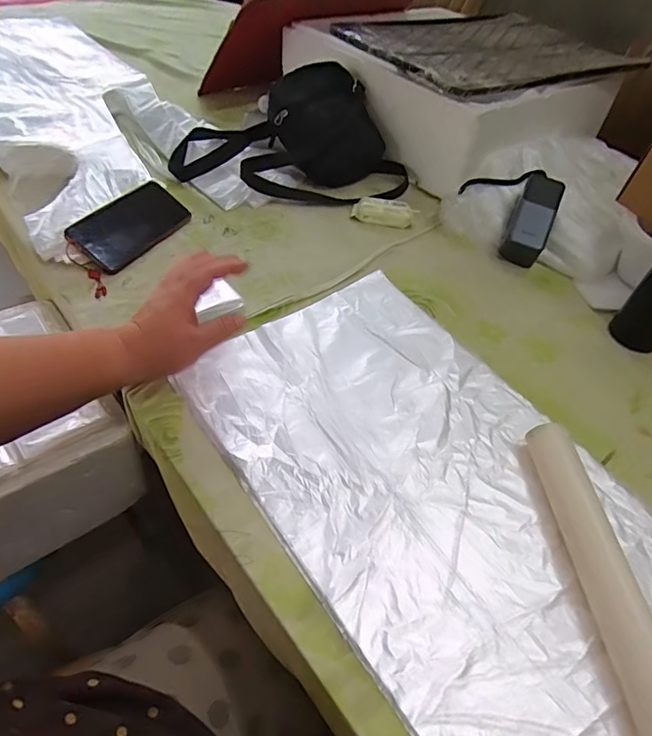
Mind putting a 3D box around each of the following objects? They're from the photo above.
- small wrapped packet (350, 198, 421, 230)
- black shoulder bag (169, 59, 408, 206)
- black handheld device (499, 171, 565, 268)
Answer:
[{"bbox_3d":[0.091,-0.242,0.746,0.099,0.025,0.043,12,47,2],"label":"small wrapped packet"},{"bbox_3d":[-0.053,-0.379,0.776,0.383,0.128,0.195,8,49,0],"label":"black shoulder bag"},{"bbox_3d":[0.307,-0.228,0.708,0.058,0.043,0.154,21,78,14],"label":"black handheld device"}]

